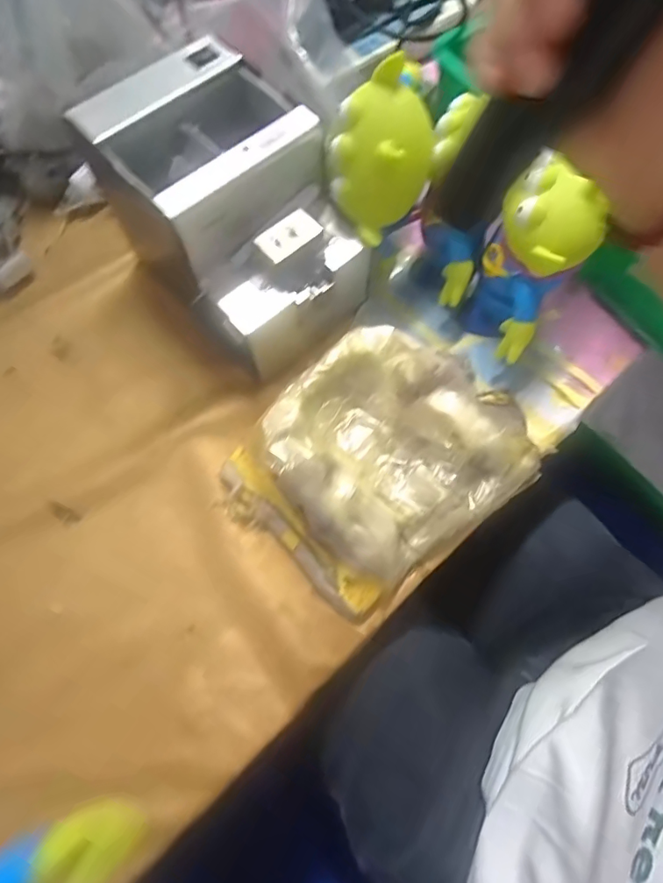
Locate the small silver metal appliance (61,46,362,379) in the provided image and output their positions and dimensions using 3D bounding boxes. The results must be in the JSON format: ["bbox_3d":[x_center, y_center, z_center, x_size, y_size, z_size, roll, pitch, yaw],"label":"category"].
[{"bbox_3d":[-0.068,-0.168,0.384,0.122,0.141,0.186,-37,73,-11],"label":"small silver metal appliance"}]

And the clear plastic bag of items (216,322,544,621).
[{"bbox_3d":[0.037,0.008,0.367,0.212,0.052,0.168,-42,73,-12],"label":"clear plastic bag of items"}]

